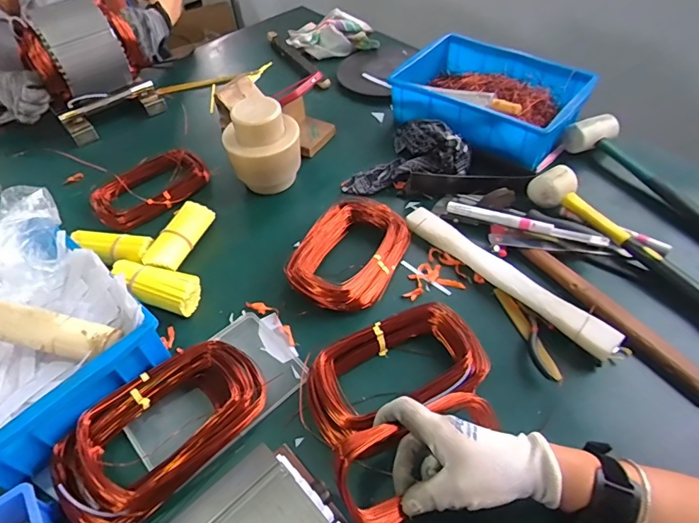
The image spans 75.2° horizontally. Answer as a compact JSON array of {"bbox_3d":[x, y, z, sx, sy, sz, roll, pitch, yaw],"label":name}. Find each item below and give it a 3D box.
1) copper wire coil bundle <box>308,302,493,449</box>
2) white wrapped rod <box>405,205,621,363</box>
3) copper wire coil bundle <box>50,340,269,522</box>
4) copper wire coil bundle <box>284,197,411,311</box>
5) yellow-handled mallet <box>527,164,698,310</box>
[{"bbox_3d":[0.049,0.115,0.490,0.192,0.044,0.105,-21,51,-14],"label":"copper wire coil bundle"},{"bbox_3d":[0.189,0.018,0.568,0.030,0.034,0.290,-36,56,-25],"label":"white wrapped rod"},{"bbox_3d":[-0.185,0.163,0.457,0.114,0.045,0.207,35,59,29],"label":"copper wire coil bundle"},{"bbox_3d":[0.000,-0.014,0.598,0.122,0.048,0.173,19,53,18],"label":"copper wire coil bundle"},{"bbox_3d":[0.360,-0.029,0.592,0.061,0.051,0.287,-26,53,-18],"label":"yellow-handled mallet"}]

